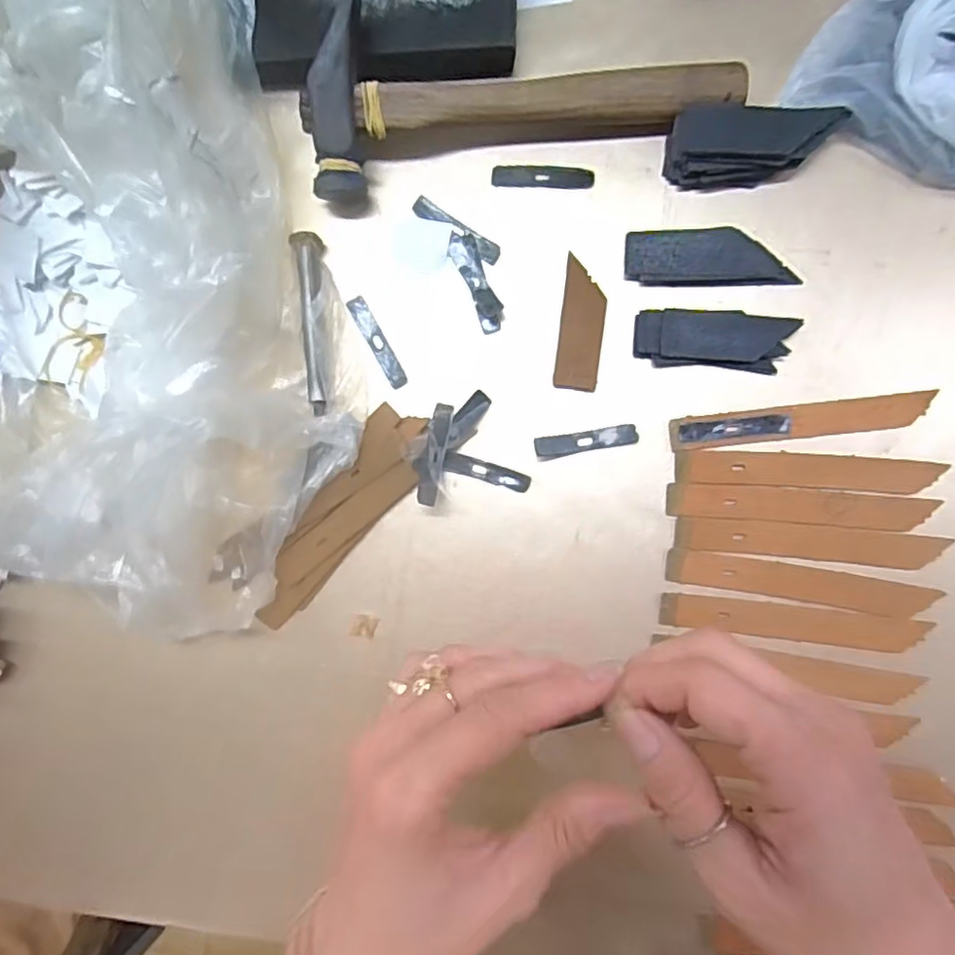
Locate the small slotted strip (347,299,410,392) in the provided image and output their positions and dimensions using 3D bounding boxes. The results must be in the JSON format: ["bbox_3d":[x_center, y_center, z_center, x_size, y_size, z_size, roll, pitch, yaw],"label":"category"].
[{"bbox_3d":[-0.053,-0.072,0.339,0.010,0.004,0.053,-28,90,-3],"label":"small slotted strip"}]

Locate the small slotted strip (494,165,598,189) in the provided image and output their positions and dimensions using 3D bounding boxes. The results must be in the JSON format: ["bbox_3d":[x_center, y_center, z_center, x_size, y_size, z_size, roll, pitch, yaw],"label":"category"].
[{"bbox_3d":[0.034,-0.157,0.331,0.052,0.004,0.012,5,90,6],"label":"small slotted strip"}]

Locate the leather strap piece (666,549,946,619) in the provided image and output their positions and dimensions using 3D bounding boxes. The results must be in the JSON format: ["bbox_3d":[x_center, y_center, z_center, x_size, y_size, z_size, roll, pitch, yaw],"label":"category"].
[{"bbox_3d":[0.157,0.052,0.314,0.124,0.004,0.018,9,90,6],"label":"leather strap piece"}]

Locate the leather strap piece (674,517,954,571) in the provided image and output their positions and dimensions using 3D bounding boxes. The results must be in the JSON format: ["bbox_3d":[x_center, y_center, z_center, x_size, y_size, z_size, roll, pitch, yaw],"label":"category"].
[{"bbox_3d":[0.162,0.032,0.313,0.125,0.004,0.017,5,90,6],"label":"leather strap piece"}]

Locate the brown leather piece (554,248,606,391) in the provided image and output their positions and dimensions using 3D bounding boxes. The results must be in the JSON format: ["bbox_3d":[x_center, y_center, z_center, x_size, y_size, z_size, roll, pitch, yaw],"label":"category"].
[{"bbox_3d":[0.054,-0.078,0.328,0.022,0.004,0.064,7,90,6],"label":"brown leather piece"}]

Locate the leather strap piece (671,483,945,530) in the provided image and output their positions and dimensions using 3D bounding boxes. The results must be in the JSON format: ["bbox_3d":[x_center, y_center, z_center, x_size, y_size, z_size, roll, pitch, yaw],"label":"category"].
[{"bbox_3d":[0.159,0.014,0.314,0.125,0.004,0.018,4,90,6],"label":"leather strap piece"}]

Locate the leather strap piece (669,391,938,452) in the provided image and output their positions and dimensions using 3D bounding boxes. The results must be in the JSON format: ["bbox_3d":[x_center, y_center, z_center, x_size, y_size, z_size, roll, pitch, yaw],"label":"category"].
[{"bbox_3d":[0.160,-0.028,0.315,0.124,0.004,0.017,-6,89,6],"label":"leather strap piece"}]

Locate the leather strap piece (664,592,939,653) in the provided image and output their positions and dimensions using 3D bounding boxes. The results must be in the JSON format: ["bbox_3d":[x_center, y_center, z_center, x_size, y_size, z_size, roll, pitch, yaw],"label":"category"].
[{"bbox_3d":[0.154,0.071,0.313,0.124,0.004,0.017,6,90,6],"label":"leather strap piece"}]

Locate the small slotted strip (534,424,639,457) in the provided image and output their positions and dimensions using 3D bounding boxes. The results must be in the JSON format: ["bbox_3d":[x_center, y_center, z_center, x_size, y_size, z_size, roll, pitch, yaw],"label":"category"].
[{"bbox_3d":[0.056,-0.019,0.325,0.051,0.004,0.010,-9,88,6],"label":"small slotted strip"}]

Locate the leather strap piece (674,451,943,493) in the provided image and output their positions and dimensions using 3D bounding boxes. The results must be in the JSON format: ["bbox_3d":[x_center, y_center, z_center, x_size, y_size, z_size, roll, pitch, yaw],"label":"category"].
[{"bbox_3d":[0.162,-0.003,0.315,0.124,0.004,0.017,3,90,6],"label":"leather strap piece"}]

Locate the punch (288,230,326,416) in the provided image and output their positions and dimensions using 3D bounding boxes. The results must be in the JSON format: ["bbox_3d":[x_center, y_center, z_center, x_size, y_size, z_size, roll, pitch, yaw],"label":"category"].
[{"bbox_3d":[-0.088,-0.081,0.336,0.013,0.012,0.094,-2,89,6],"label":"punch"}]

